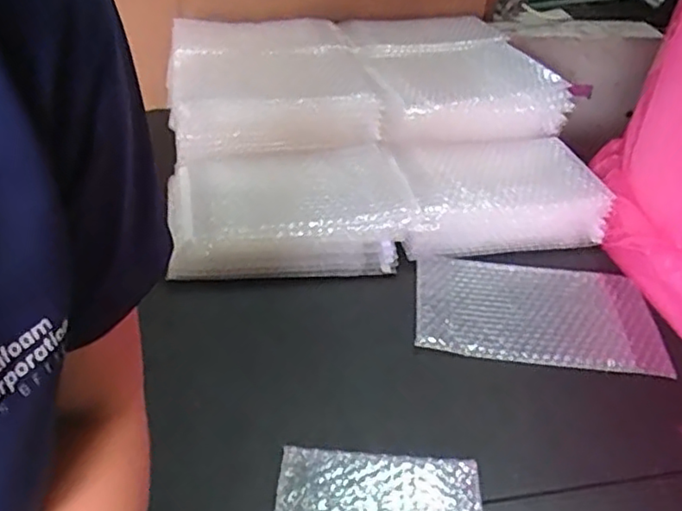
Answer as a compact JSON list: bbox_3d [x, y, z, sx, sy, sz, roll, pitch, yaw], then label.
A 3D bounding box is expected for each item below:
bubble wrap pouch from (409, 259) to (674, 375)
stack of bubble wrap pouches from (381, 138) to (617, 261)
[{"bbox_3d":[0.244,0.070,0.806,0.295,0.017,0.179,6,37,3],"label":"bubble wrap pouch"},{"bbox_3d":[0.221,-0.095,0.952,0.304,0.088,0.199,-3,38,-9],"label":"stack of bubble wrap pouches"}]

